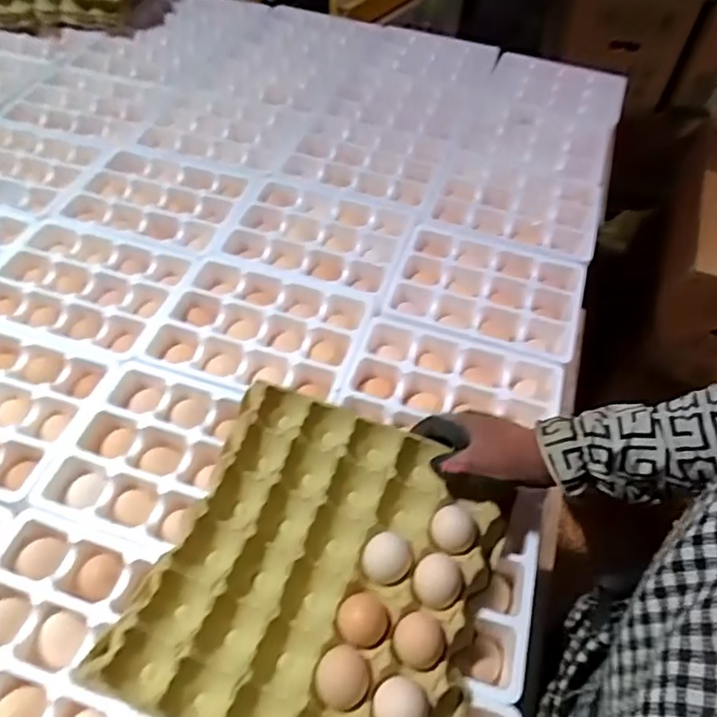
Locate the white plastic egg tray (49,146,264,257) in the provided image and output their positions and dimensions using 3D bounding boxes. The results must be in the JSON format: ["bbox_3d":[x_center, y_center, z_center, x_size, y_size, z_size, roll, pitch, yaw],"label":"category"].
[{"bbox_3d":[-0.291,-0.231,0.841,0.246,0.035,0.190,13,55,6],"label":"white plastic egg tray"}]

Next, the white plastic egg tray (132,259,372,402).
[{"bbox_3d":[-0.123,-0.030,0.712,0.242,0.042,0.178,14,54,8],"label":"white plastic egg tray"}]

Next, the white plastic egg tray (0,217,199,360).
[{"bbox_3d":[-0.353,-0.088,0.739,0.231,0.041,0.180,12,54,7],"label":"white plastic egg tray"}]

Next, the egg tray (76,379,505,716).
[{"bbox_3d":[-0.033,0.186,0.507,0.275,0.049,0.293,19,56,10],"label":"egg tray"}]

